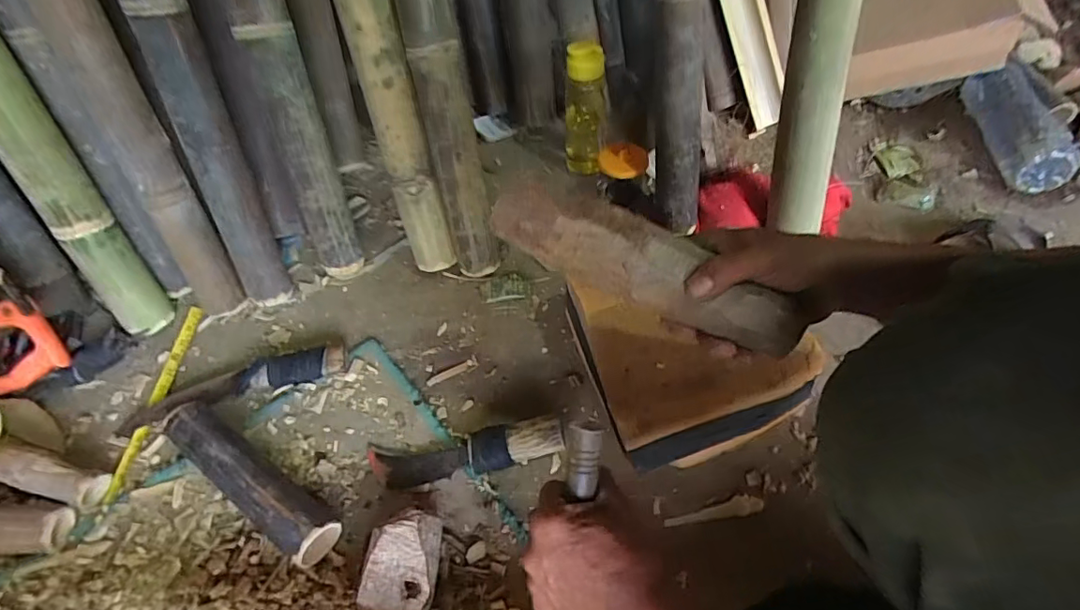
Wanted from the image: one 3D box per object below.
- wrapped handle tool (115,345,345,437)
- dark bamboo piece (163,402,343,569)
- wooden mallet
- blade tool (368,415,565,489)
[{"bbox_3d":[-0.416,0.105,0.716,0.302,0.034,0.052,-14,51,-8],"label":"wrapped handle tool"},{"bbox_3d":[-0.339,0.202,0.611,0.259,0.058,0.056,26,57,23],"label":"dark bamboo piece"},{"bbox_3d":[0.077,-0.030,0.408,0.239,0.049,0.045,25,56,8],"label":"wooden mallet"},{"bbox_3d":[-0.091,0.172,0.627,0.237,0.044,0.059,-7,50,-2],"label":"blade tool"}]

